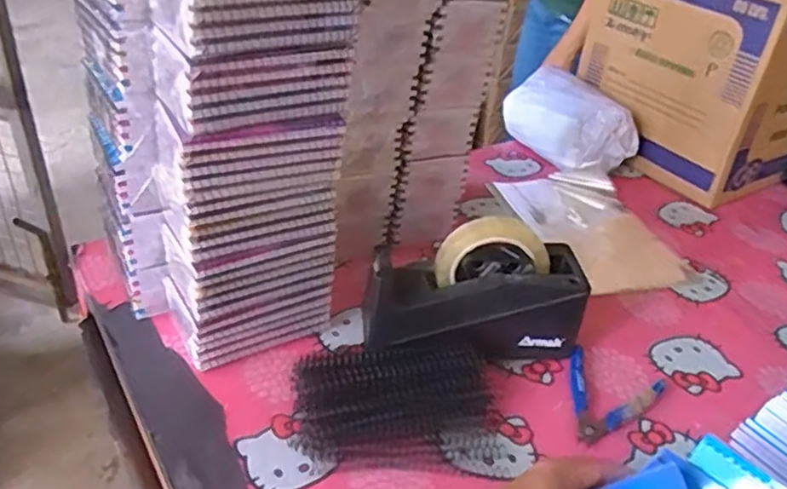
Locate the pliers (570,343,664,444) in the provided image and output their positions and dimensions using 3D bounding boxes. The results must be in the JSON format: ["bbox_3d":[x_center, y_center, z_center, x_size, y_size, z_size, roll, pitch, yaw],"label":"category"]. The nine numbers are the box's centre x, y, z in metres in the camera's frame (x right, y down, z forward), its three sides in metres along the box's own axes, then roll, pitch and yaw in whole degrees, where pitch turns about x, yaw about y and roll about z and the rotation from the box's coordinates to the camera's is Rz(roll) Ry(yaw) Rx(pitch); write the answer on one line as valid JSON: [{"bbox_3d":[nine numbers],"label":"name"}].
[{"bbox_3d":[0.190,0.143,0.601,0.084,0.013,0.106,21,37,21],"label":"pliers"}]

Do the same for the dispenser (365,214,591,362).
[{"bbox_3d":[0.076,0.041,0.623,0.199,0.112,0.074,0,35,-9],"label":"dispenser"}]

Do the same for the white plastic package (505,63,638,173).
[{"bbox_3d":[0.257,-0.189,0.993,0.113,0.086,0.191,-14,39,-26],"label":"white plastic package"}]

